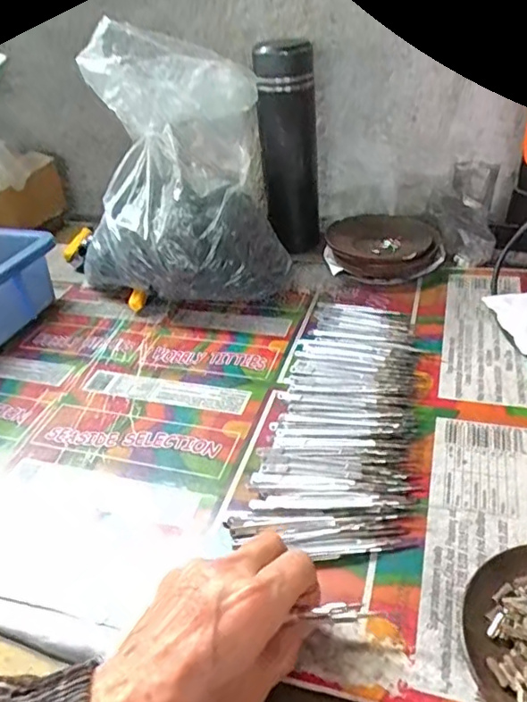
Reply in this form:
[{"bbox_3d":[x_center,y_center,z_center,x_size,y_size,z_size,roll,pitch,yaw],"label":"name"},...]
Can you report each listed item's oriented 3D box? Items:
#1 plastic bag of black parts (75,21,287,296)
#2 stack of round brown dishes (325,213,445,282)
[{"bbox_3d":[-0.083,-0.163,0.544,0.216,0.242,0.115,-18,39,-12],"label":"plastic bag of black parts"},{"bbox_3d":[0.137,-0.125,0.635,0.123,0.034,0.148,-4,38,4],"label":"stack of round brown dishes"}]

